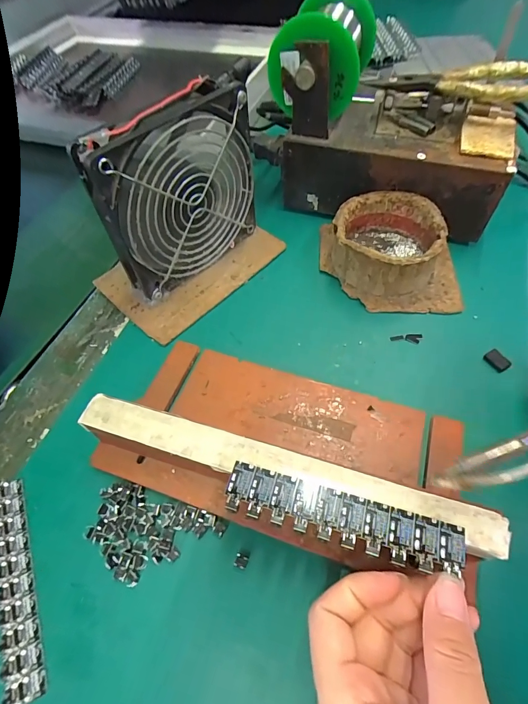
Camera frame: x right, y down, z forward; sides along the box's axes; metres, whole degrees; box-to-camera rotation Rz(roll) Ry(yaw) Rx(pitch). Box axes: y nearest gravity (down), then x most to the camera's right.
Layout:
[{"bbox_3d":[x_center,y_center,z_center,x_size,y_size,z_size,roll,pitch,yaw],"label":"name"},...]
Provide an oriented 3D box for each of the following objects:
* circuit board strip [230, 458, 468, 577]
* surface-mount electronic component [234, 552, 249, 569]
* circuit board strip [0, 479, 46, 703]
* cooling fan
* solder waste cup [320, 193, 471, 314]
[{"bbox_3d":[0.035,0.076,0.170,0.107,0.004,0.023,13,58,11],"label":"circuit board strip"},{"bbox_3d":[-0.012,0.110,0.193,0.007,0.004,0.006,15,58,13],"label":"surface-mount electronic component"},{"bbox_3d":[-0.134,0.121,0.197,0.018,0.004,0.109,-23,58,-12],"label":"circuit board strip"},{"bbox_3d":[-0.057,-0.110,0.268,0.028,0.126,0.122,34,64,23],"label":"cooling fan"},{"bbox_3d":[0.097,-0.088,0.297,0.078,0.042,0.080,-1,56,2],"label":"solder waste cup"}]

